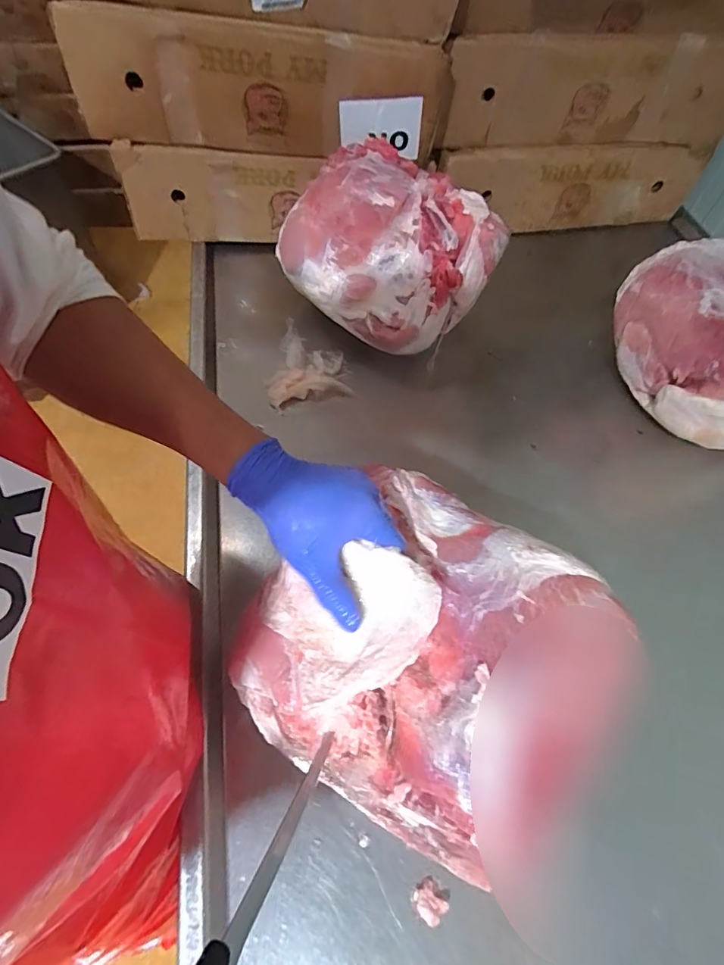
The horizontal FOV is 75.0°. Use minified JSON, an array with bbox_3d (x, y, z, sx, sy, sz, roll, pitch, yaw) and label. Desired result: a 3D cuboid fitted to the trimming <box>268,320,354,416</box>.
[{"bbox_3d":[-0.103,-0.212,0.833,0.140,0.039,0.201,-8,59,-12],"label":"trimming"}]

